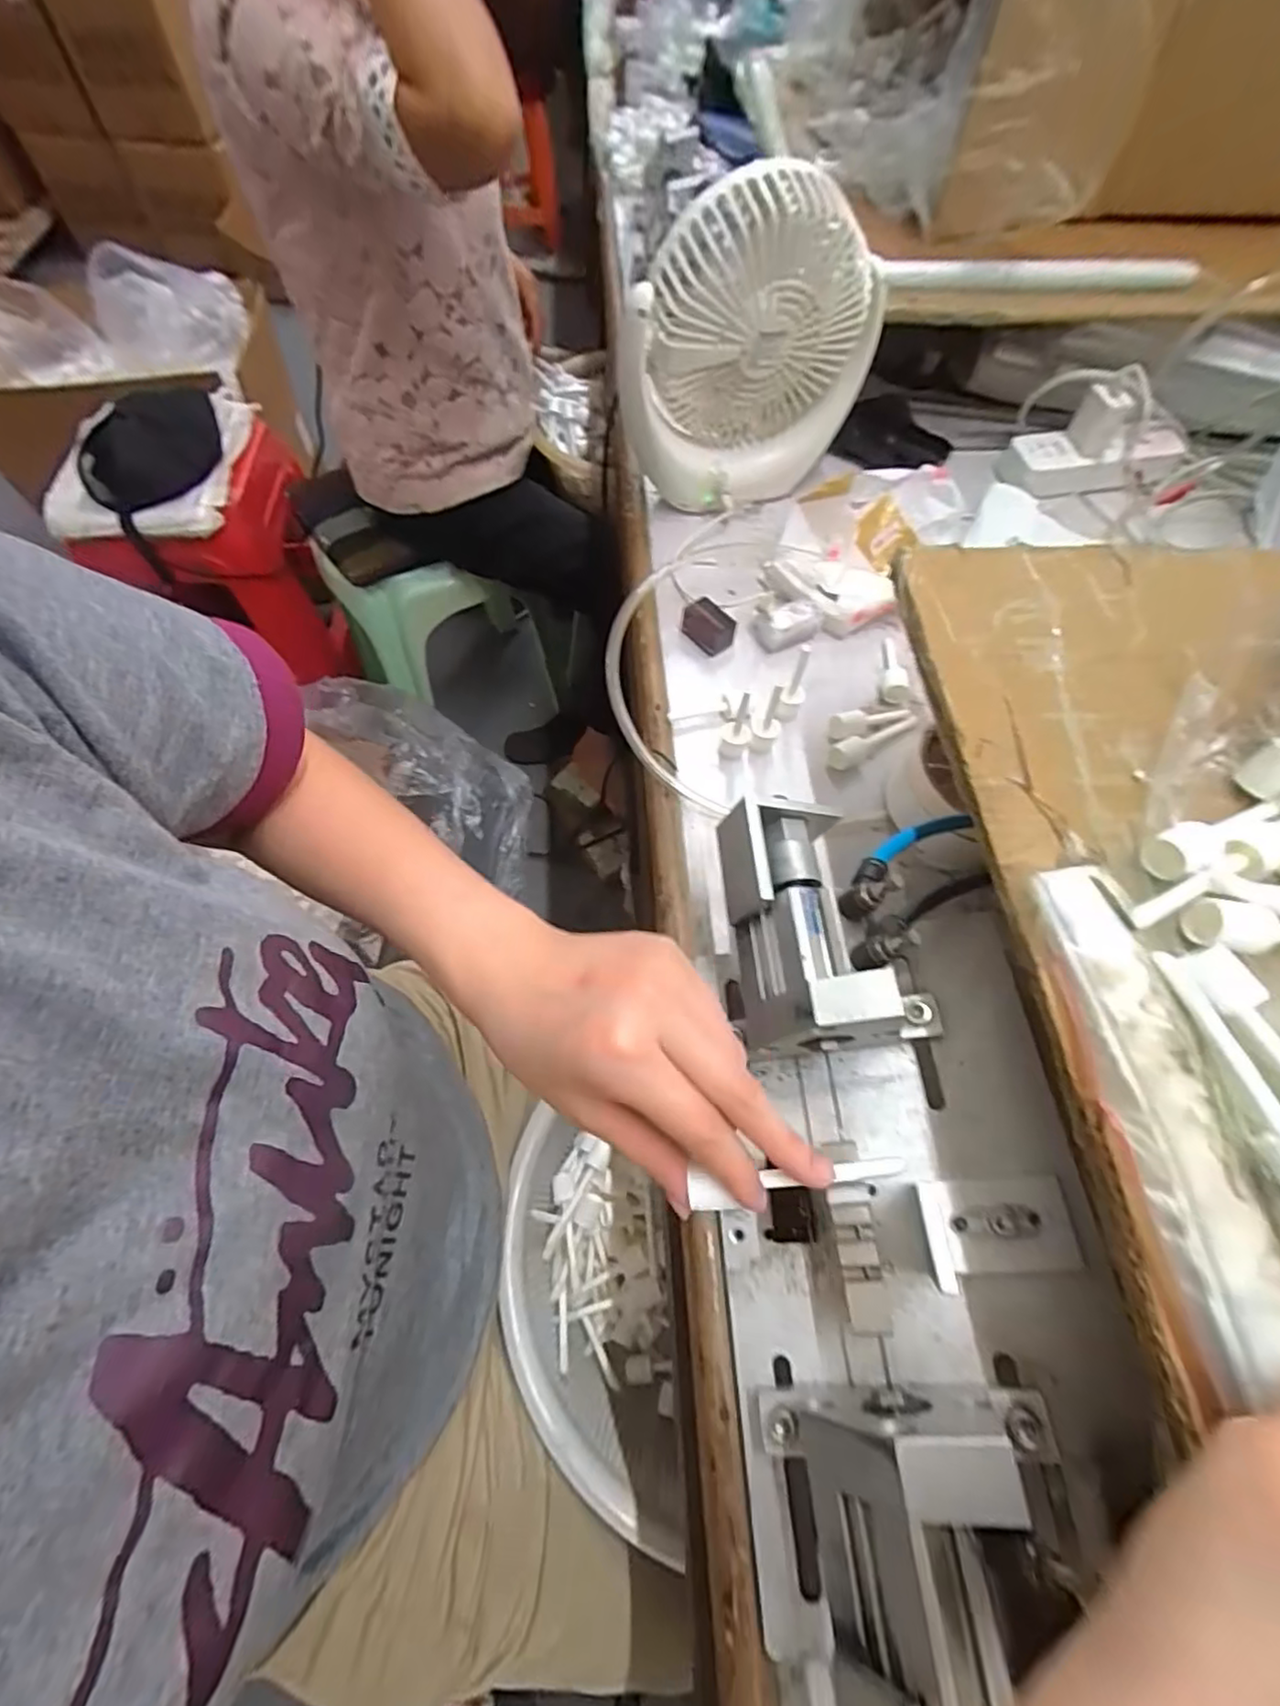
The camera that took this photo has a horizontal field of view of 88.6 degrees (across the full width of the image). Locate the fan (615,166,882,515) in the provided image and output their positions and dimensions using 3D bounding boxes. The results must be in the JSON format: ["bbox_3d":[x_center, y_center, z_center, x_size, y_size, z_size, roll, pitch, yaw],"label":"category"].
[{"bbox_3d":[0.082,-0.391,0.514,0.185,0.205,0.074,-21,64,-11],"label":"fan"}]

